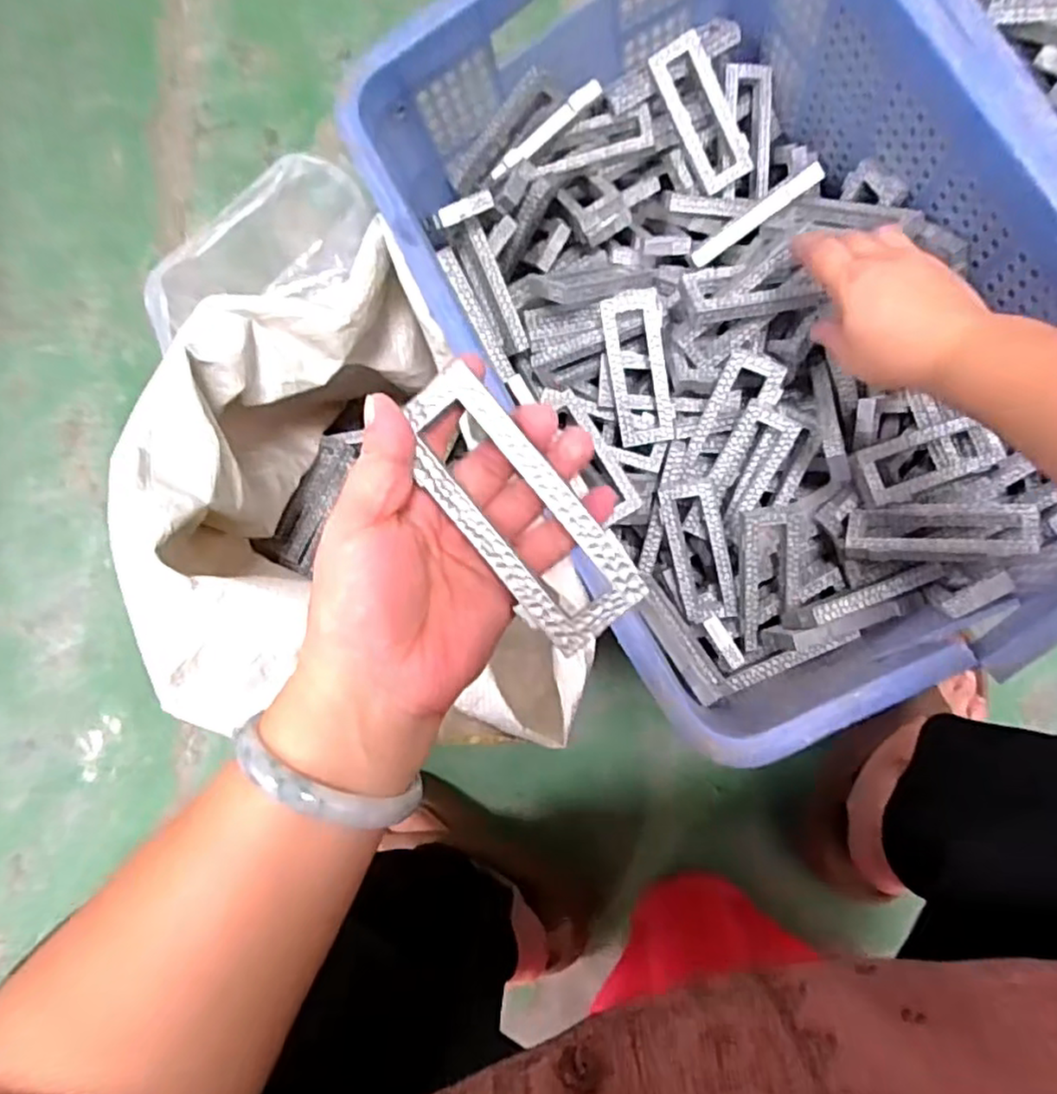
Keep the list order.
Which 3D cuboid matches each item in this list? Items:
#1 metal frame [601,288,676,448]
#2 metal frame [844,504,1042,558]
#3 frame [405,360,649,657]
[{"bbox_3d":[0.086,-0.136,0.527,0.044,0.010,0.115,-9,110,7],"label":"metal frame"},{"bbox_3d":[0.280,-0.011,0.467,0.111,0.025,0.036,-1,84,33],"label":"metal frame"},{"bbox_3d":[-0.004,-0.015,0.257,0.043,0.004,0.112,-35,90,4],"label":"frame"}]

